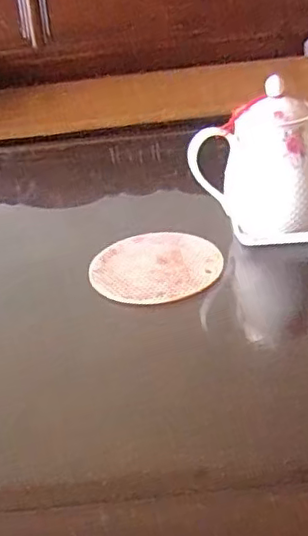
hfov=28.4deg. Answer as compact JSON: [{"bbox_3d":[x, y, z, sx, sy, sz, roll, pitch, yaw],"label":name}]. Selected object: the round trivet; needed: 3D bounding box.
[{"bbox_3d":[0.002,-0.005,0.766,0.160,0.009,0.156,-5,30,3],"label":"round trivet"}]

